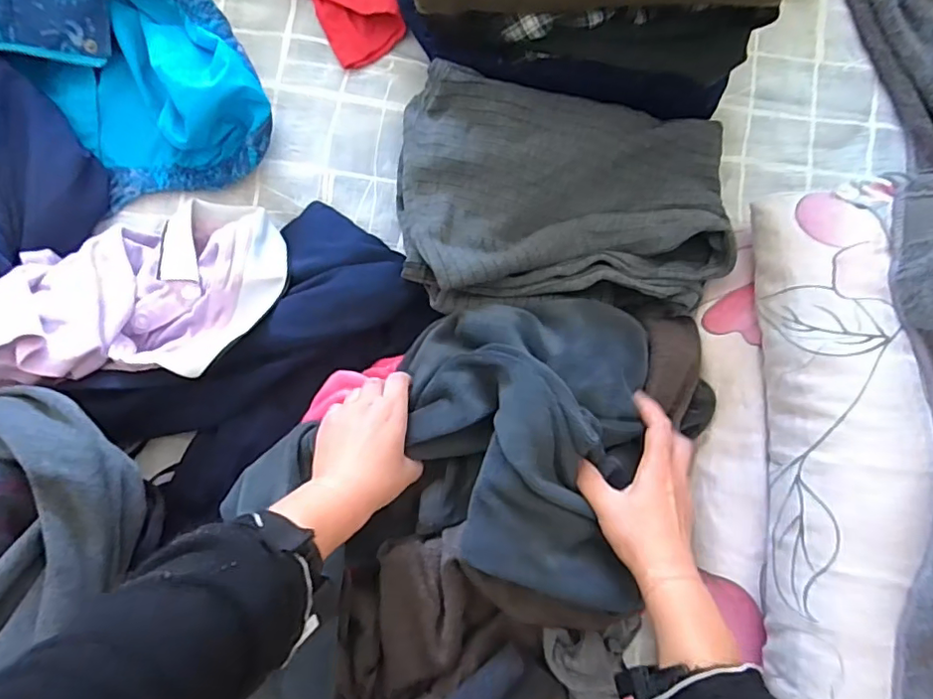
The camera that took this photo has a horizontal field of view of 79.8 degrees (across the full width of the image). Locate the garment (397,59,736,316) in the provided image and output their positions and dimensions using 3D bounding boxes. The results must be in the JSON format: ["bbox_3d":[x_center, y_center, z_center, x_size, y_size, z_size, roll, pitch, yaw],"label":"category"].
[{"bbox_3d":[0.097,-0.137,0.541,0.325,0.069,0.218,5,85,-4],"label":"garment"}]

